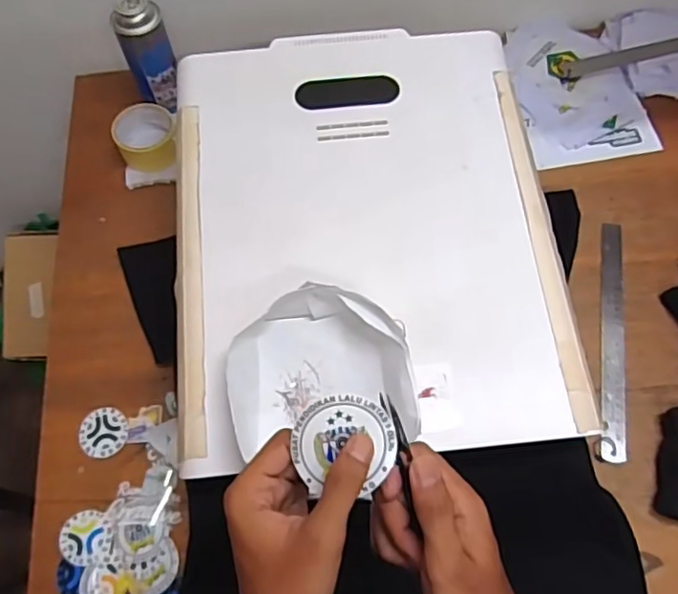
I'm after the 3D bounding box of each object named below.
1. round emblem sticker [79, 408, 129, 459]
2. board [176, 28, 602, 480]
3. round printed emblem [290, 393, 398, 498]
[{"bbox_3d":[-0.283,0.163,0.723,0.055,0.005,0.060,1,62,-1],"label":"round emblem sticker"},{"bbox_3d":[0.027,-0.087,0.650,0.398,0.021,0.498,-5,68,-2],"label":"board"},{"bbox_3d":[0.004,0.090,0.369,0.061,0.007,0.060,-4,95,-3],"label":"round printed emblem"}]

